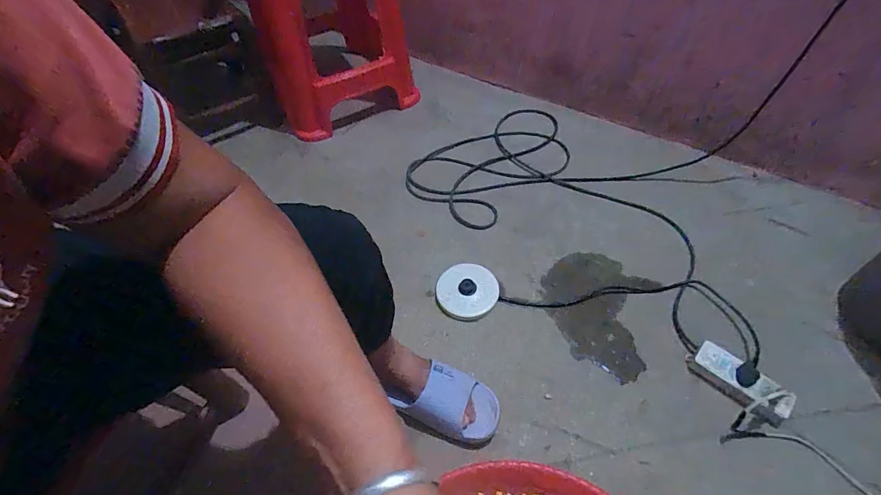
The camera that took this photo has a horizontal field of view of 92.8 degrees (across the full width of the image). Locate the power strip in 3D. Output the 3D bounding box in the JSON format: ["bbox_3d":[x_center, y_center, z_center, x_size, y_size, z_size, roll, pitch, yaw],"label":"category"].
[{"bbox_3d":[0.502,0.227,0.703,0.062,0.040,0.151,-38,60,-24],"label":"power strip"}]

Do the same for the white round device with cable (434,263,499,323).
[{"bbox_3d":[0.054,0.087,0.839,0.118,0.018,0.122,-1,52,1],"label":"white round device with cable"}]

